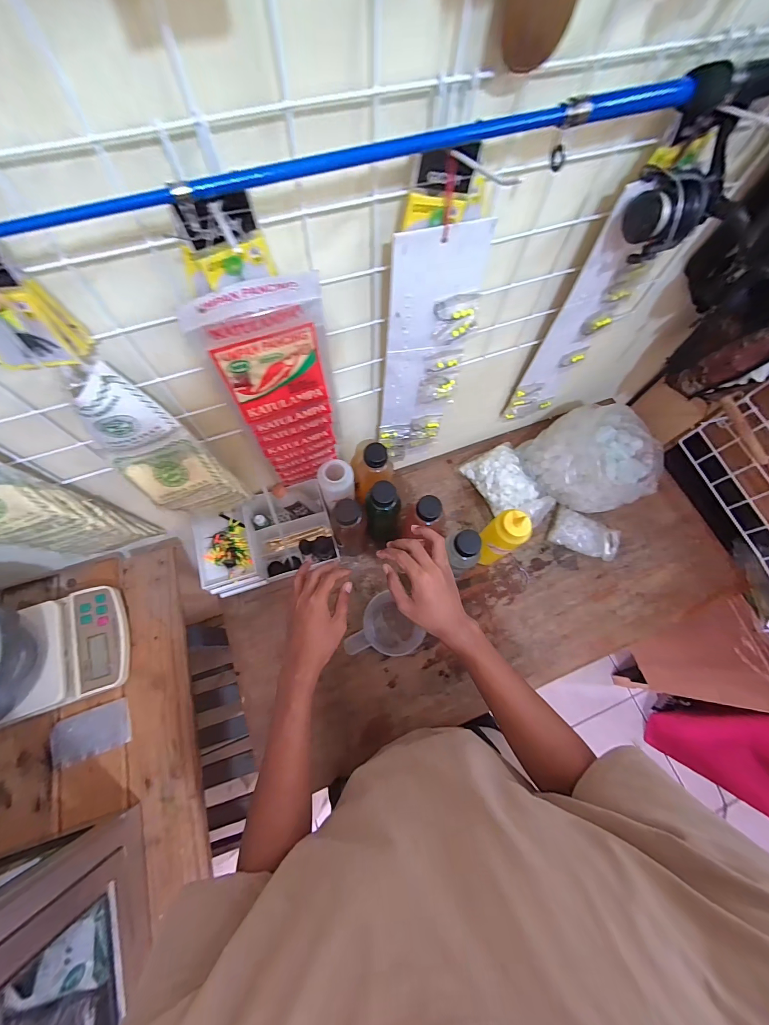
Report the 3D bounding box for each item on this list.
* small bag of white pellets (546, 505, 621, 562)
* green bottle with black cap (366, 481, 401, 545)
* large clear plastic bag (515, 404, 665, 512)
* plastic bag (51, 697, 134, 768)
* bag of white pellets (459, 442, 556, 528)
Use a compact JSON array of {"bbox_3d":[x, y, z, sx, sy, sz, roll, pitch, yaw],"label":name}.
[{"bbox_3d":[0.412,0.045,0.725,0.134,0.038,0.079,25,71,7],"label":"small bag of white pellets"},{"bbox_3d":[-0.001,0.007,0.648,0.060,0.190,0.050,-3,70,-3],"label":"green bottle with black cap"},{"bbox_3d":[0.430,-0.113,0.728,0.203,0.113,0.235,-39,75,-15],"label":"large clear plastic bag"},{"bbox_3d":[-0.435,0.326,0.529,0.104,0.008,0.063,-17,71,-8],"label":"plastic bag"},{"bbox_3d":[0.261,-0.052,0.746,0.121,0.052,0.183,-25,72,-11],"label":"bag of white pellets"}]

